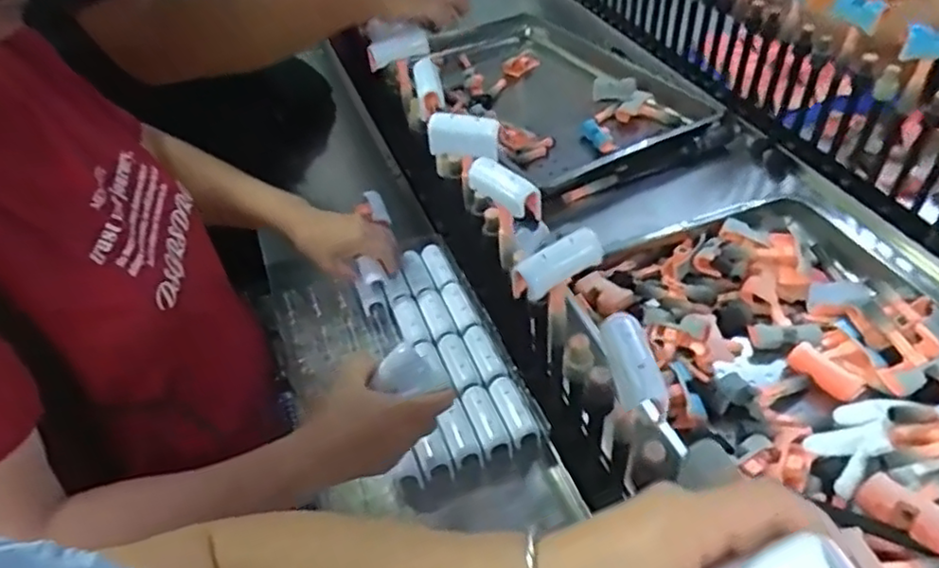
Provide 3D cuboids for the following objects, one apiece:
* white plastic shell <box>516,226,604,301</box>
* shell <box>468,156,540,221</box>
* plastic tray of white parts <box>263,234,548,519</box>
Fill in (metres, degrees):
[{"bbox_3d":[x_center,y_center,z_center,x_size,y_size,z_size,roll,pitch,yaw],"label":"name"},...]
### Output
[{"bbox_3d":[0.072,-0.019,0.531,0.070,0.034,0.022,-28,26,-2],"label":"white plastic shell"},{"bbox_3d":[0.033,-0.087,0.613,0.026,0.045,0.073,-32,53,-29],"label":"shell"},{"bbox_3d":[-0.076,0.093,0.736,0.231,0.050,0.321,-18,47,-18],"label":"plastic tray of white parts"}]

